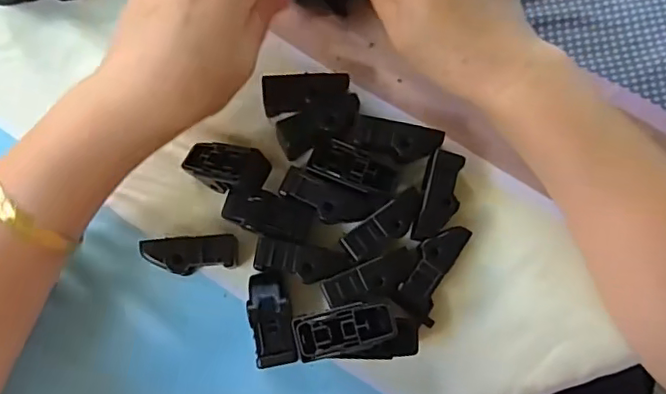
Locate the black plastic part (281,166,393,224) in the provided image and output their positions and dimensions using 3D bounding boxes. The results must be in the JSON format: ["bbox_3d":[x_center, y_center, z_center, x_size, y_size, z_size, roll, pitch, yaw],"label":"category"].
[{"bbox_3d":[-0.001,0.003,0.310,0.055,0.013,0.022,18,78,2],"label":"black plastic part"}]

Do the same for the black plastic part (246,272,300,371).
[{"bbox_3d":[-0.032,0.064,0.303,0.022,0.017,0.049,-10,78,-4],"label":"black plastic part"}]

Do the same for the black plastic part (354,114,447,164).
[{"bbox_3d":[0.035,-0.030,0.319,0.046,0.020,0.020,13,78,1],"label":"black plastic part"}]

